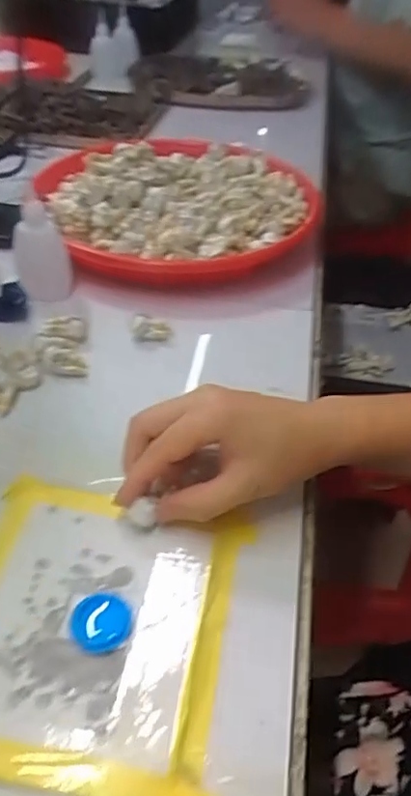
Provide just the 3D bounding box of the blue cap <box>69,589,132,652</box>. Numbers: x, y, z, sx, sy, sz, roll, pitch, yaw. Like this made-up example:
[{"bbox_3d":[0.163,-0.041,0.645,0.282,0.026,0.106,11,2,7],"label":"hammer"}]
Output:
[{"bbox_3d":[-0.052,0.110,0.288,0.029,0.005,0.029,2,44,-2],"label":"blue cap"}]

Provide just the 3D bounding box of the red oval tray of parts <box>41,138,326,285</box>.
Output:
[{"bbox_3d":[-0.025,-0.195,0.580,0.279,0.057,0.265,-14,45,-17],"label":"red oval tray of parts"}]

